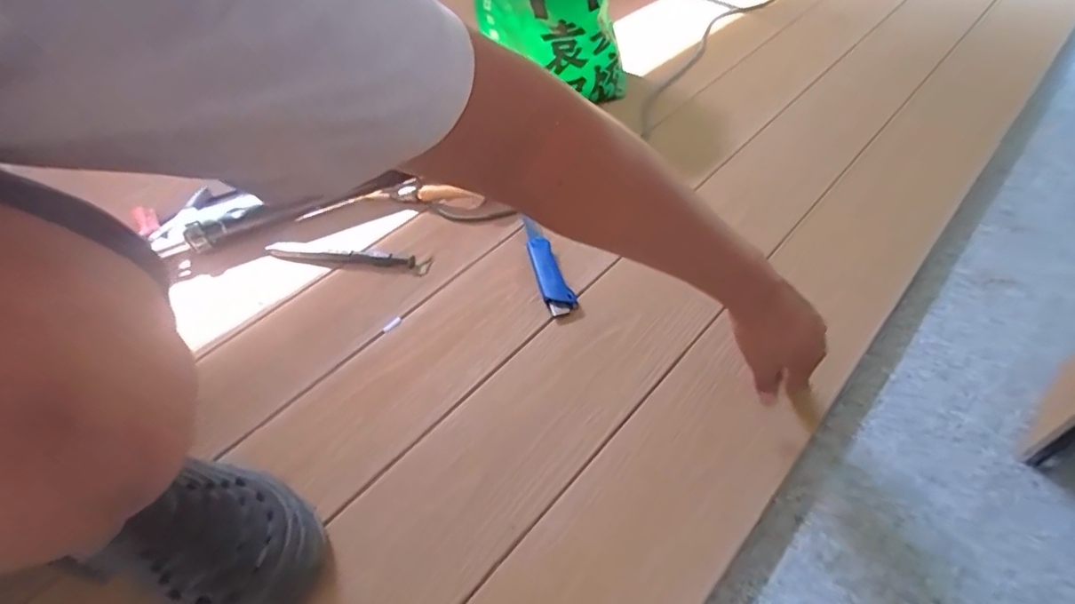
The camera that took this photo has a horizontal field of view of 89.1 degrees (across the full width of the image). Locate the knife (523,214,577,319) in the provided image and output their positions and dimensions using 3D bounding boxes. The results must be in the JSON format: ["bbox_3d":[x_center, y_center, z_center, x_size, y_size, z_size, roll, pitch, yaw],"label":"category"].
[{"bbox_3d":[0.008,-0.045,0.710,0.036,0.026,0.164,-17,49,-9],"label":"knife"}]

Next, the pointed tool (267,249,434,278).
[{"bbox_3d":[-0.262,-0.058,0.751,0.239,0.013,0.027,5,49,10],"label":"pointed tool"}]

